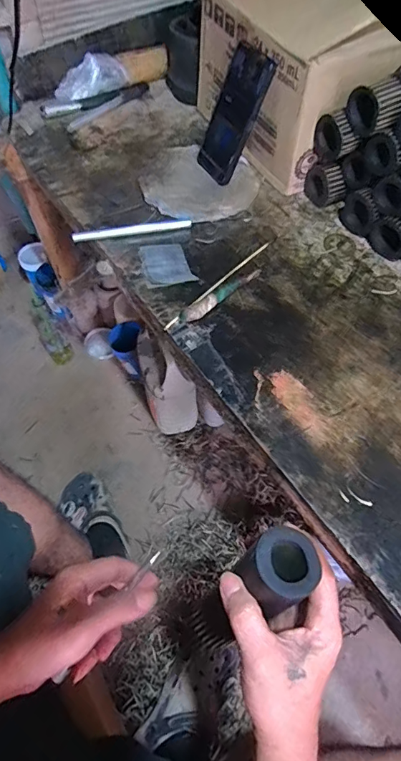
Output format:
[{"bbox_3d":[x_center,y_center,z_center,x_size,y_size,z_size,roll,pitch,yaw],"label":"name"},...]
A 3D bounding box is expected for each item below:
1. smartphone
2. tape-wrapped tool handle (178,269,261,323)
[{"bbox_3d":[0.045,-0.365,0.621,0.013,0.159,0.079,-18,58,-42],"label":"smartphone"},{"bbox_3d":[0.027,-0.109,0.558,0.129,0.015,0.021,-38,67,-22],"label":"tape-wrapped tool handle"}]

